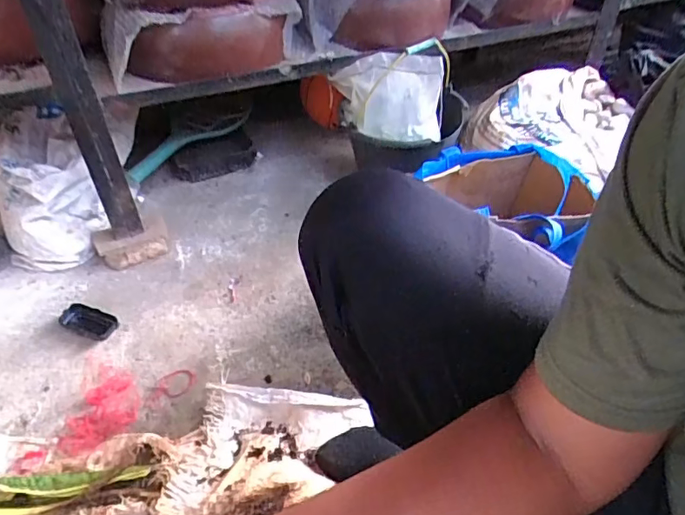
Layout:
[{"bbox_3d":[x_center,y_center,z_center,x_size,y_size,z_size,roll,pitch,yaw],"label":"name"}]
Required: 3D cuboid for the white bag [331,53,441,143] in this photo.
[{"bbox_3d":[0.084,-0.321,1.009,0.216,0.161,0.057,18,47,19],"label":"white bag"}]

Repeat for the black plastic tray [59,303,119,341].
[{"bbox_3d":[-0.470,0.116,0.940,0.109,0.018,0.057,15,46,16],"label":"black plastic tray"}]

